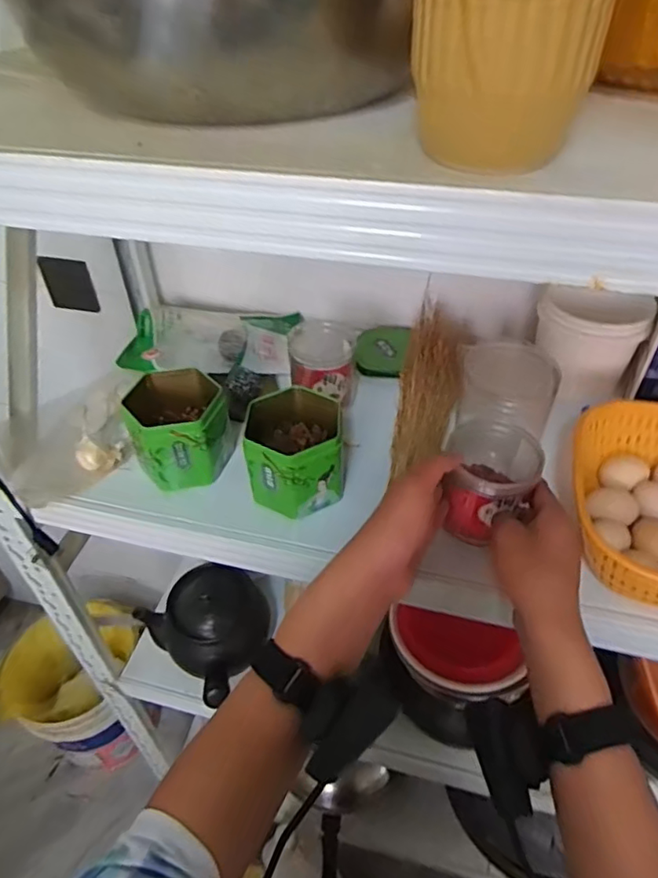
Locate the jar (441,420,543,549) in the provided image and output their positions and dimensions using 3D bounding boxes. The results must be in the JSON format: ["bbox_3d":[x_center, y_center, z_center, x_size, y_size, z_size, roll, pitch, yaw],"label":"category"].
[{"bbox_3d":[0.148,0.042,0.538,0.076,0.089,0.072,-1,43,1],"label":"jar"}]

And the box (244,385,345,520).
[{"bbox_3d":[-0.036,0.010,0.601,0.092,0.086,0.107,-7,43,-6],"label":"box"}]

